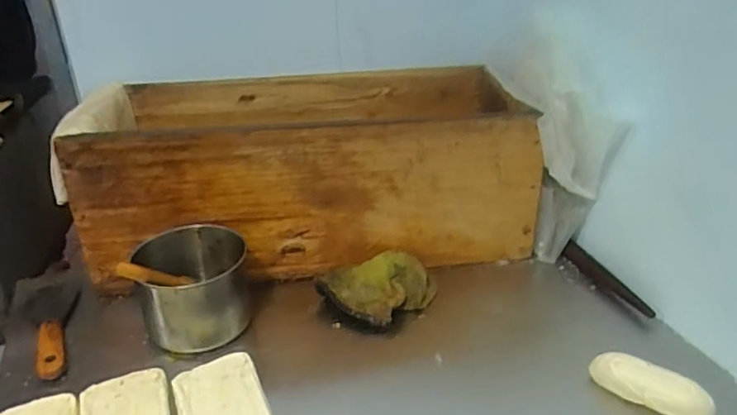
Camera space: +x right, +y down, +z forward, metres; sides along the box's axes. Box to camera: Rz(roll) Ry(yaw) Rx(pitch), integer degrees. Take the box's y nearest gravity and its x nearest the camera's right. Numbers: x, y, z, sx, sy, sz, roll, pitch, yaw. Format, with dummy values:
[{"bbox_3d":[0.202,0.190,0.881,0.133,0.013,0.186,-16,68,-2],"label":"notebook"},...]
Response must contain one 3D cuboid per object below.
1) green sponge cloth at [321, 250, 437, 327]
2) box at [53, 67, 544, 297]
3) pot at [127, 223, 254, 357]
[{"bbox_3d":[0.004,0.110,0.815,0.145,0.067,0.111,13,31,25],"label":"green sponge cloth"},{"bbox_3d":[-0.087,-0.046,0.919,0.646,0.251,0.263,-6,28,-9],"label":"box"},{"bbox_3d":[-0.226,0.097,0.770,0.124,0.097,0.156,-9,29,-14],"label":"pot"}]

